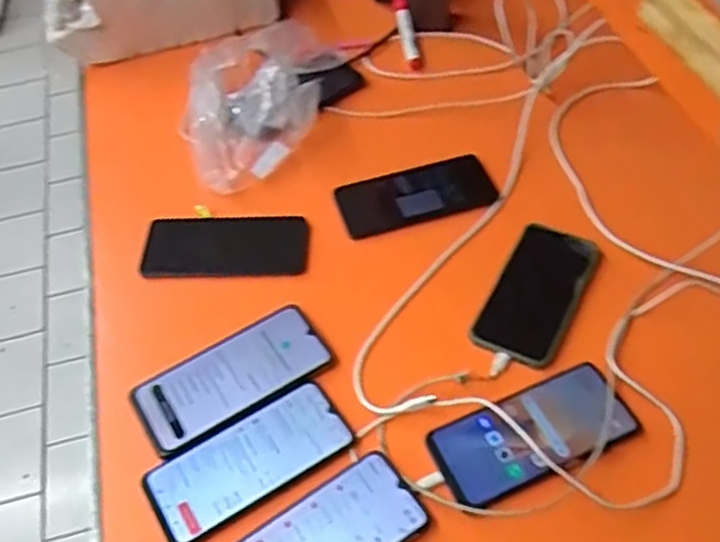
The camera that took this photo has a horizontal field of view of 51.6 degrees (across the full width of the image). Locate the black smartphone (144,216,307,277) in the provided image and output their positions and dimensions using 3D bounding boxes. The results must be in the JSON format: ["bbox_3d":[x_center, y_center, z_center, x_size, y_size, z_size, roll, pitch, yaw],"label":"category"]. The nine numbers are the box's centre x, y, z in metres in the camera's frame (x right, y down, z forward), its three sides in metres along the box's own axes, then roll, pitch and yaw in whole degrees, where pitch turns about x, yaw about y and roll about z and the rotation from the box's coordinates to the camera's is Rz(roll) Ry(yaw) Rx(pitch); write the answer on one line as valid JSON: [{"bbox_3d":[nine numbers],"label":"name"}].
[{"bbox_3d":[-0.136,-0.027,0.766,0.165,0.014,0.071,0,61,1],"label":"black smartphone"}]

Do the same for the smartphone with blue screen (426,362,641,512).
[{"bbox_3d":[0.143,0.133,0.616,0.164,0.008,0.077,-20,52,-13],"label":"smartphone with blue screen"}]

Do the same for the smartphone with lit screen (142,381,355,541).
[{"bbox_3d":[-0.090,0.156,0.613,0.165,0.012,0.076,-29,54,-19],"label":"smartphone with lit screen"}]

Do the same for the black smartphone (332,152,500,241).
[{"bbox_3d":[0.060,-0.084,0.803,0.166,0.005,0.074,-14,51,-8],"label":"black smartphone"}]

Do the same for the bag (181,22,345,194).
[{"bbox_3d":[-0.107,-0.195,0.854,0.185,0.080,0.190,-11,51,-6],"label":"bag"}]

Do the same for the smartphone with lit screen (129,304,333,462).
[{"bbox_3d":[-0.112,0.094,0.663,0.170,0.006,0.081,-29,54,-19],"label":"smartphone with lit screen"}]

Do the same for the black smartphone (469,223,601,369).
[{"bbox_3d":[0.169,0.017,0.711,0.077,0.008,0.161,22,55,21],"label":"black smartphone"}]

